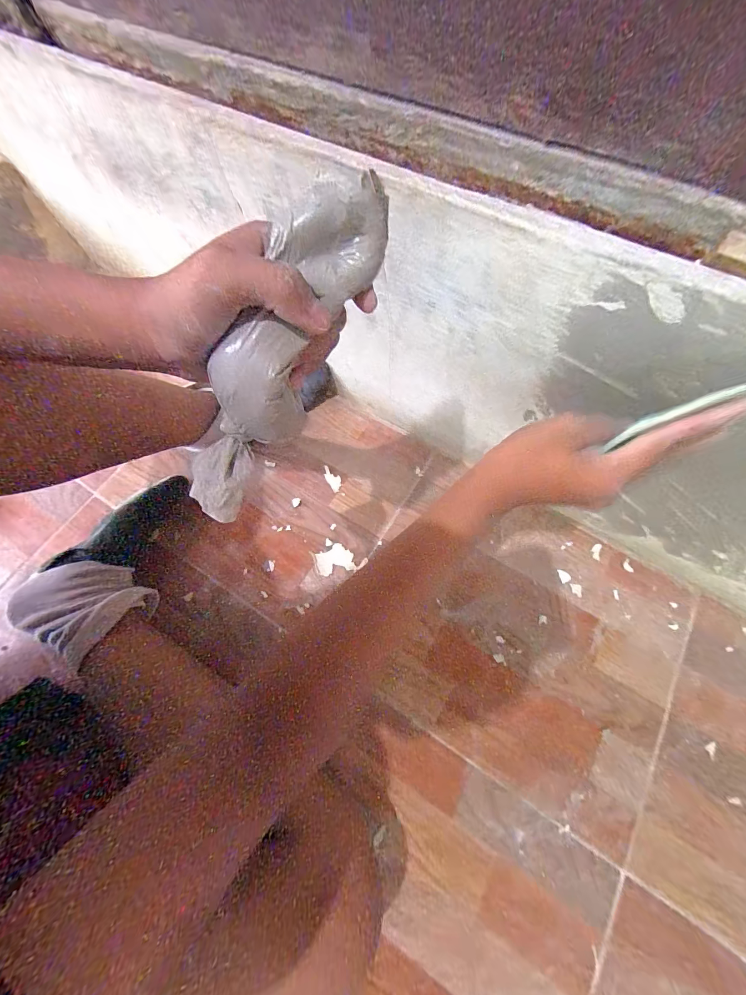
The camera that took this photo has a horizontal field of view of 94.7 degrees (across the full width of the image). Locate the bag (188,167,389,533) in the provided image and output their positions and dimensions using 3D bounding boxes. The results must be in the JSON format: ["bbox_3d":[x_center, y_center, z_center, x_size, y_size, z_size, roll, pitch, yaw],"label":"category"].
[{"bbox_3d":[-0.057,-0.071,0.191,0.045,0.044,0.193,41,112,16],"label":"bag"}]

